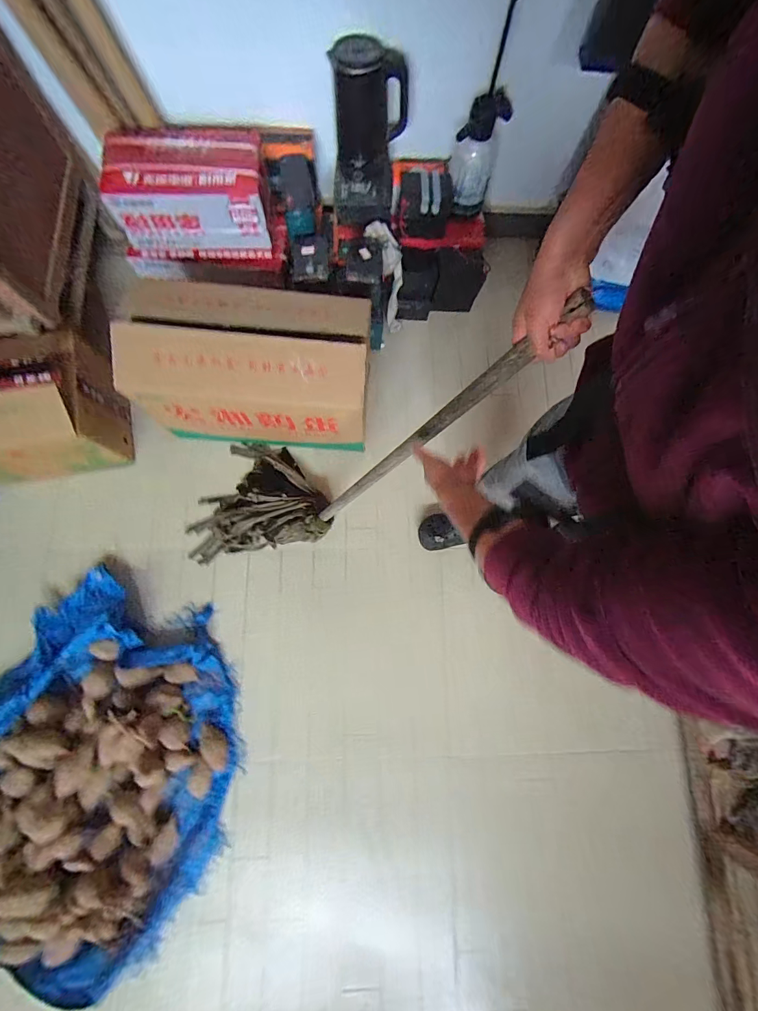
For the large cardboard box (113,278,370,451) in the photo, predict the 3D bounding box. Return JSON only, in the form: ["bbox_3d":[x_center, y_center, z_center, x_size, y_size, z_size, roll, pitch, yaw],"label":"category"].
[{"bbox_3d":[-0.327,-0.373,1.090,0.586,0.369,0.307,2,78,-3],"label":"large cardboard box"}]

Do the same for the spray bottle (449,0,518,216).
[{"bbox_3d":[0.268,-0.995,0.987,0.110,0.484,0.152,18,78,1],"label":"spray bottle"}]

